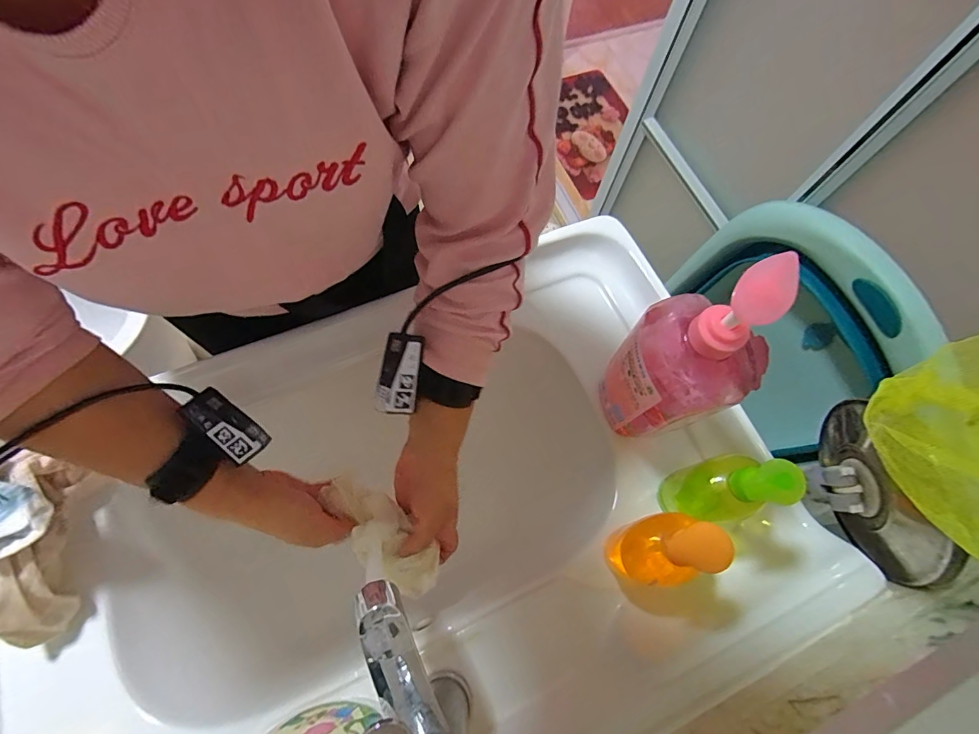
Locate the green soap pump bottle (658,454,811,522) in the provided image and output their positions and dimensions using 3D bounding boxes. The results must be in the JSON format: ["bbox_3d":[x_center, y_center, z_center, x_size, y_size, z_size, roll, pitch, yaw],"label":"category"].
[{"bbox_3d":[0.216,0.112,0.396,0.058,0.180,0.058,1,69,-3],"label":"green soap pump bottle"}]

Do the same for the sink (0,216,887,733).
[{"bbox_3d":[-0.116,0.169,0.489,0.801,0.233,0.502,-21,72,-10],"label":"sink"}]

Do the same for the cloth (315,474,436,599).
[{"bbox_3d":[-0.113,0.156,0.418,0.146,0.049,0.055,38,72,24],"label":"cloth"}]

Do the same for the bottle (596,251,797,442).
[{"bbox_3d":[0.163,-0.003,0.370,0.067,0.247,0.095,-17,71,-9],"label":"bottle"}]

